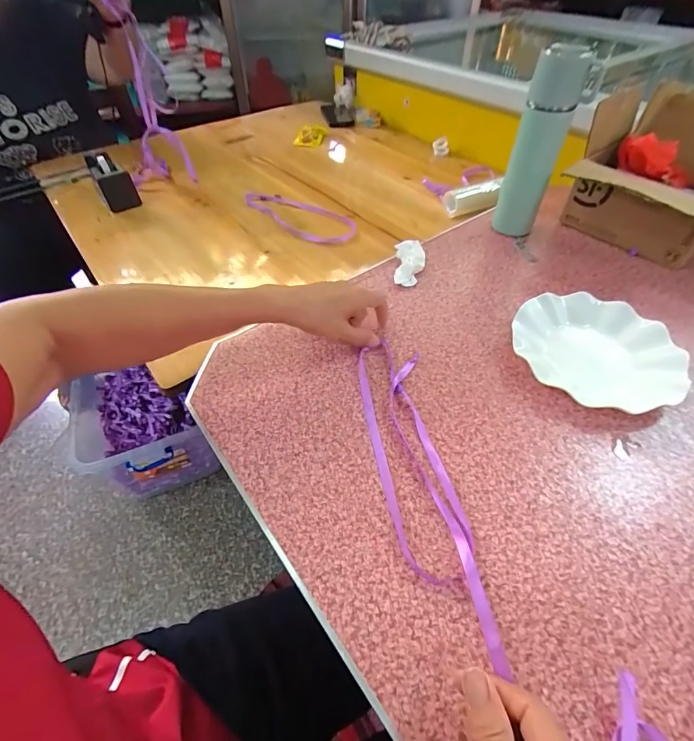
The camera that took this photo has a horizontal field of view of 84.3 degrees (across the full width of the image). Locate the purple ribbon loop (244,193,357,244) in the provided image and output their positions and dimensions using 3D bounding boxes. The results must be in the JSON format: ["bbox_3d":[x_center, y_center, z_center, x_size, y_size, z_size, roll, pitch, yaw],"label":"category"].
[{"bbox_3d":[-0.096,-0.313,0.773,0.267,0.016,0.112,31,57,24],"label":"purple ribbon loop"}]

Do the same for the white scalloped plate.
[{"bbox_3d":[0.300,-0.028,0.470,0.180,0.024,0.180,-1,51,2],"label":"white scalloped plate"}]

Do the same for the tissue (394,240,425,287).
[{"bbox_3d":[0.096,-0.163,0.588,0.045,0.026,0.088,3,51,5],"label":"tissue"}]

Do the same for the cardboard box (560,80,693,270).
[{"bbox_3d":[0.488,-0.270,0.566,0.239,0.178,0.270,-37,58,-24],"label":"cardboard box"}]

